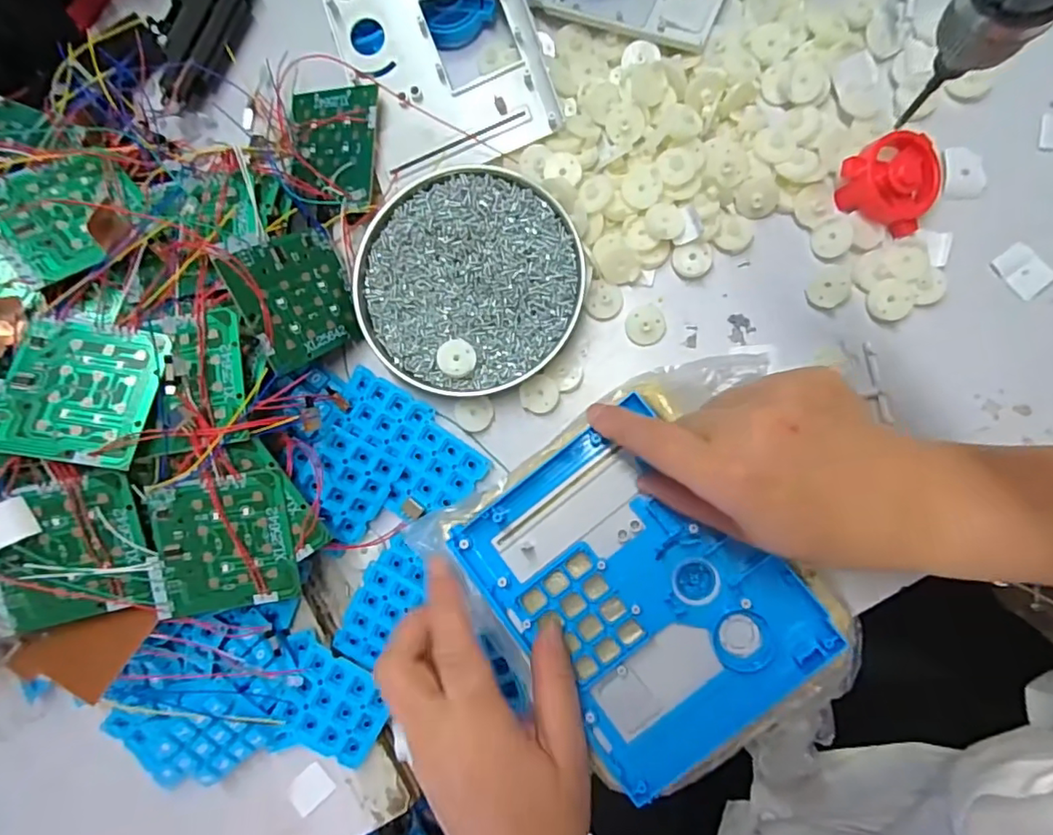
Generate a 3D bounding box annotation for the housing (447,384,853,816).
[{"bbox_3d":[0.059,0.091,0.302,0.130,0.026,0.165,-38,85,4],"label":"housing"}]

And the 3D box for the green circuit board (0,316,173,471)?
[{"bbox_3d":[-0.224,-0.014,0.285,0.073,0.004,0.071,9,72,-6],"label":"green circuit board"}]

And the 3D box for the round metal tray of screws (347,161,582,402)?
[{"bbox_3d":[-0.036,-0.084,0.348,0.139,0.013,0.129,0,88,6],"label":"round metal tray of screws"}]

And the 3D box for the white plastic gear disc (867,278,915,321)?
[{"bbox_3d":[0.207,-0.067,0.326,0.022,0.005,0.023,0,88,6],"label":"white plastic gear disc"}]

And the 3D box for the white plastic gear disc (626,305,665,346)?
[{"bbox_3d":[0.072,-0.056,0.345,0.023,0.007,0.024,0,88,6],"label":"white plastic gear disc"}]

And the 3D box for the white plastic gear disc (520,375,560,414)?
[{"bbox_3d":[0.008,-0.014,0.348,0.023,0.006,0.023,0,88,6],"label":"white plastic gear disc"}]

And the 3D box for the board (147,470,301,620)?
[{"bbox_3d":[-0.162,0.068,0.305,0.071,0.006,0.074,-4,98,-6],"label":"board"}]

